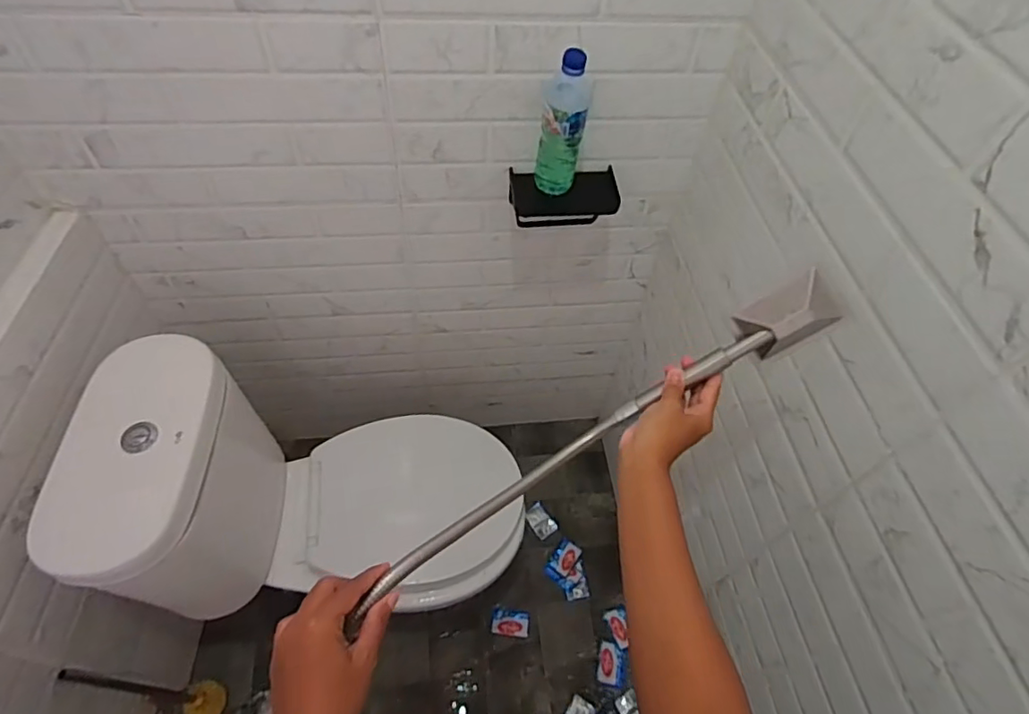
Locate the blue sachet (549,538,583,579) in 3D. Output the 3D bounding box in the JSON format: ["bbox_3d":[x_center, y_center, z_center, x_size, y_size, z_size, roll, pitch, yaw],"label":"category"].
[{"bbox_3d":[0.134,0.531,1.482,0.063,0.009,0.089,29,58,16],"label":"blue sachet"}]

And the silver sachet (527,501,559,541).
[{"bbox_3d":[0.072,0.447,1.535,0.058,0.011,0.092,-27,61,-21],"label":"silver sachet"}]

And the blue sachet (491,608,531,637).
[{"bbox_3d":[-0.009,0.658,1.395,0.093,0.012,0.058,7,54,1],"label":"blue sachet"}]

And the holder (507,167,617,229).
[{"bbox_3d":[0.082,-0.266,0.956,0.175,0.076,0.082,-3,55,-7],"label":"holder"}]

